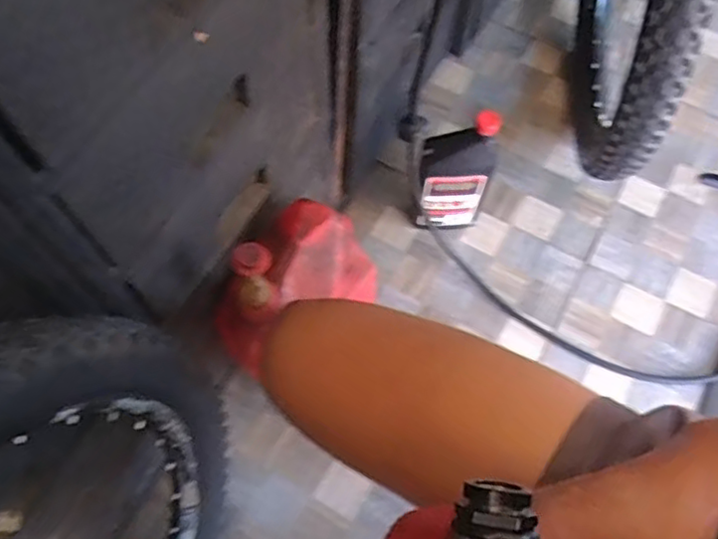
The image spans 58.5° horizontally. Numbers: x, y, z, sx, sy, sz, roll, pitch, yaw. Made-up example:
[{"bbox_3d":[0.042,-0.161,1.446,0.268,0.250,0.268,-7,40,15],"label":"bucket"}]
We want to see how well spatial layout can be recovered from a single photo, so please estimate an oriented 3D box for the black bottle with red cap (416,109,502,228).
[{"bbox_3d":[0.140,-0.137,0.970,0.110,0.257,0.057,-3,66,-3],"label":"black bottle with red cap"}]

